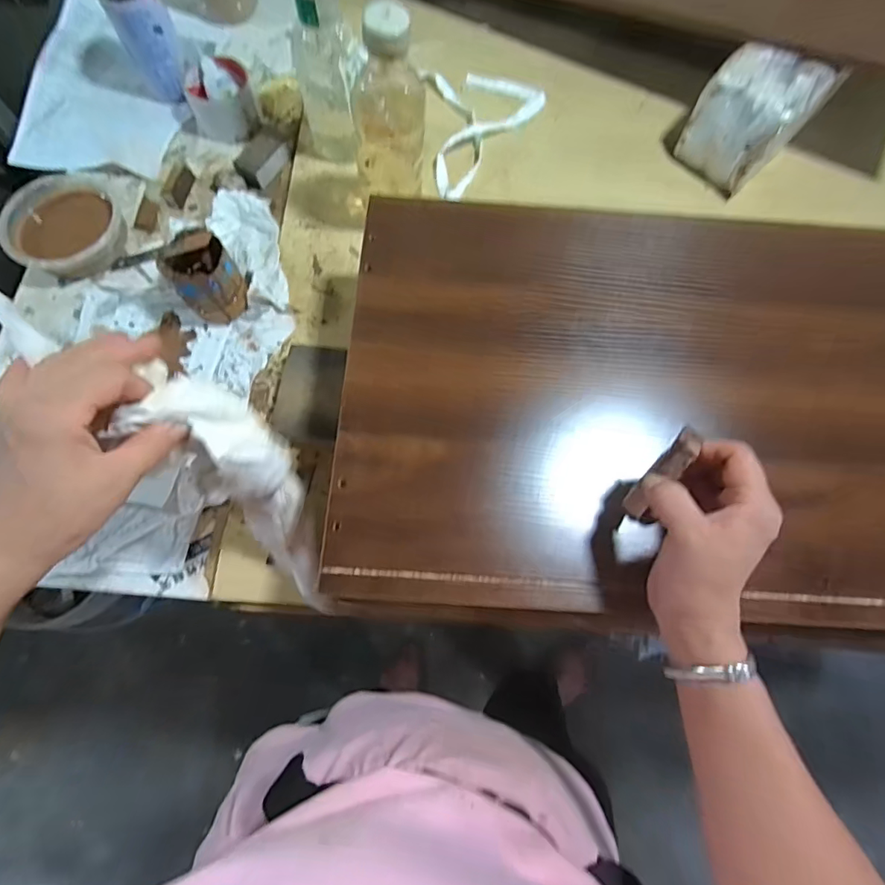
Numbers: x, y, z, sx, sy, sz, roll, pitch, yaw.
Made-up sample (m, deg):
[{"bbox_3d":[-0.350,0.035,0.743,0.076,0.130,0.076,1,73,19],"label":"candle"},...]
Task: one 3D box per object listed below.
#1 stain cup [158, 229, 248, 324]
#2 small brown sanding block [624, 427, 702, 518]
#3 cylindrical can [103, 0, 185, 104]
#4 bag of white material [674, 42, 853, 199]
[{"bbox_3d":[-0.248,-0.174,0.524,0.066,0.069,0.067,0,73,-1],"label":"stain cup"},{"bbox_3d":[0.144,0.021,0.328,0.015,0.069,0.020,32,39,9],"label":"small brown sanding block"},{"bbox_3d":[-0.357,-0.496,0.604,0.065,0.129,0.054,-21,64,-8],"label":"cylindrical can"},{"bbox_3d":[0.360,-0.380,0.583,0.111,0.099,0.109,38,76,10],"label":"bag of white material"}]

